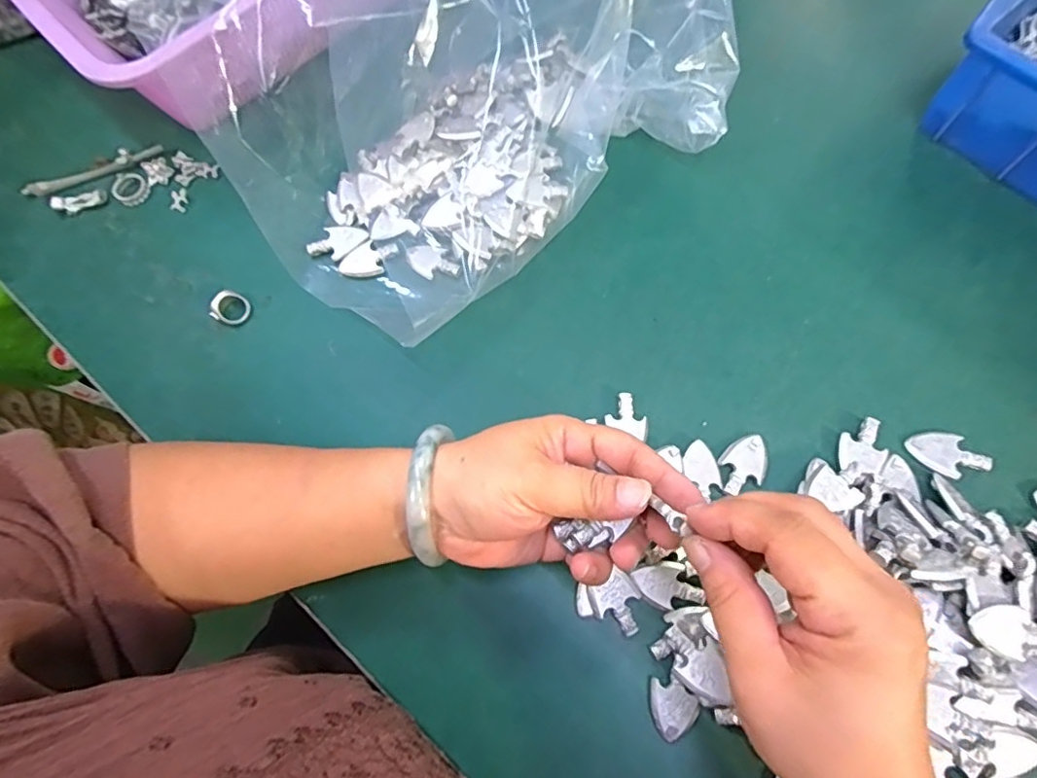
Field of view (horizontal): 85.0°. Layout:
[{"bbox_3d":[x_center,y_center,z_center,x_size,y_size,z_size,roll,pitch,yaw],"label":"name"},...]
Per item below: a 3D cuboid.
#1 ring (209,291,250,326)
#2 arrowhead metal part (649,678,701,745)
[{"bbox_3d":[-0.186,-0.052,0.364,0.021,0.011,0.021,-1,71,3],"label":"ring"},{"bbox_3d":[0.075,0.158,0.281,0.026,0.005,0.024,-1,71,3],"label":"arrowhead metal part"}]

